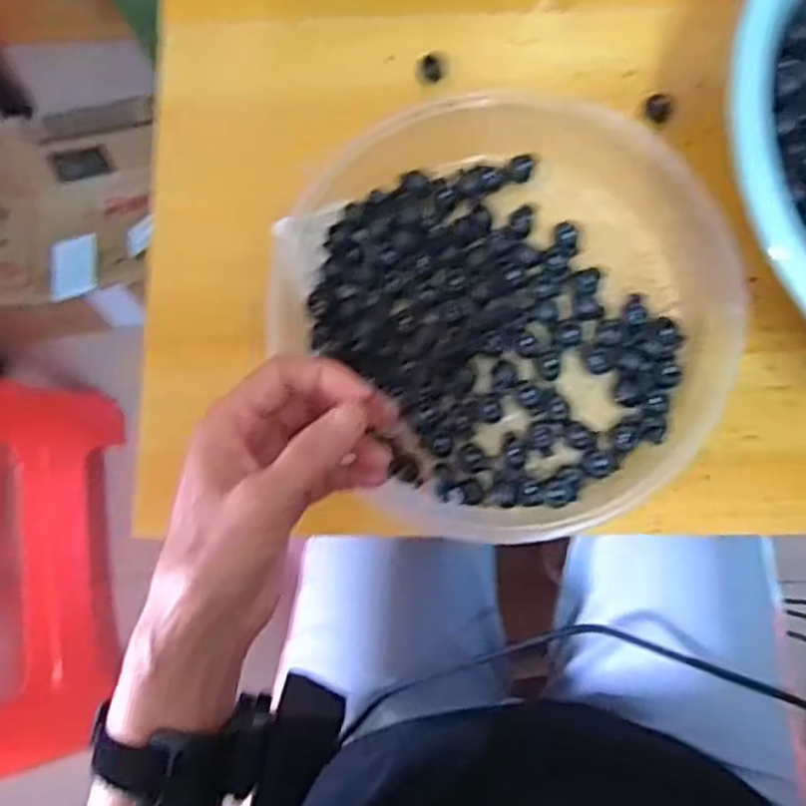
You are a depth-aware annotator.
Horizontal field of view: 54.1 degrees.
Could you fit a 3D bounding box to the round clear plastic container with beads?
[{"bbox_3d":[0.050,-0.053,0.409,0.227,0.038,0.225,-1,81,4],"label":"round clear plastic container with beads"}]

